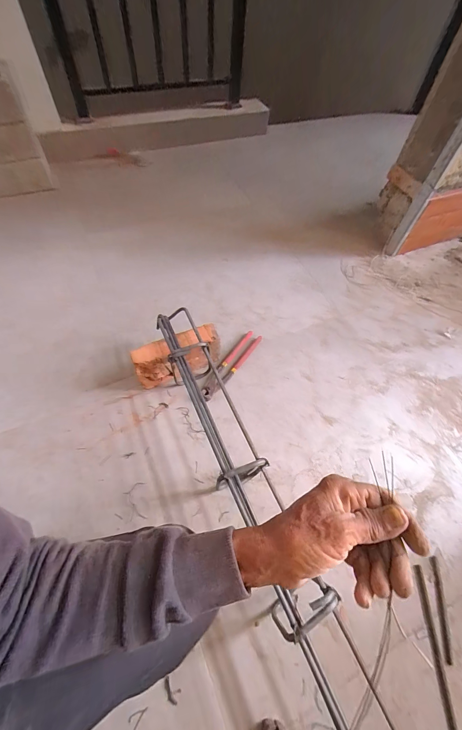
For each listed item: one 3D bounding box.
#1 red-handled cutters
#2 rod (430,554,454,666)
[{"bbox_3d":[0.003,-0.005,0.710,0.043,0.014,0.222,31,62,17],"label":"red-handled cutters"},{"bbox_3d":[0.349,0.400,0.488,0.014,0.011,0.139,12,58,6],"label":"rod"}]

